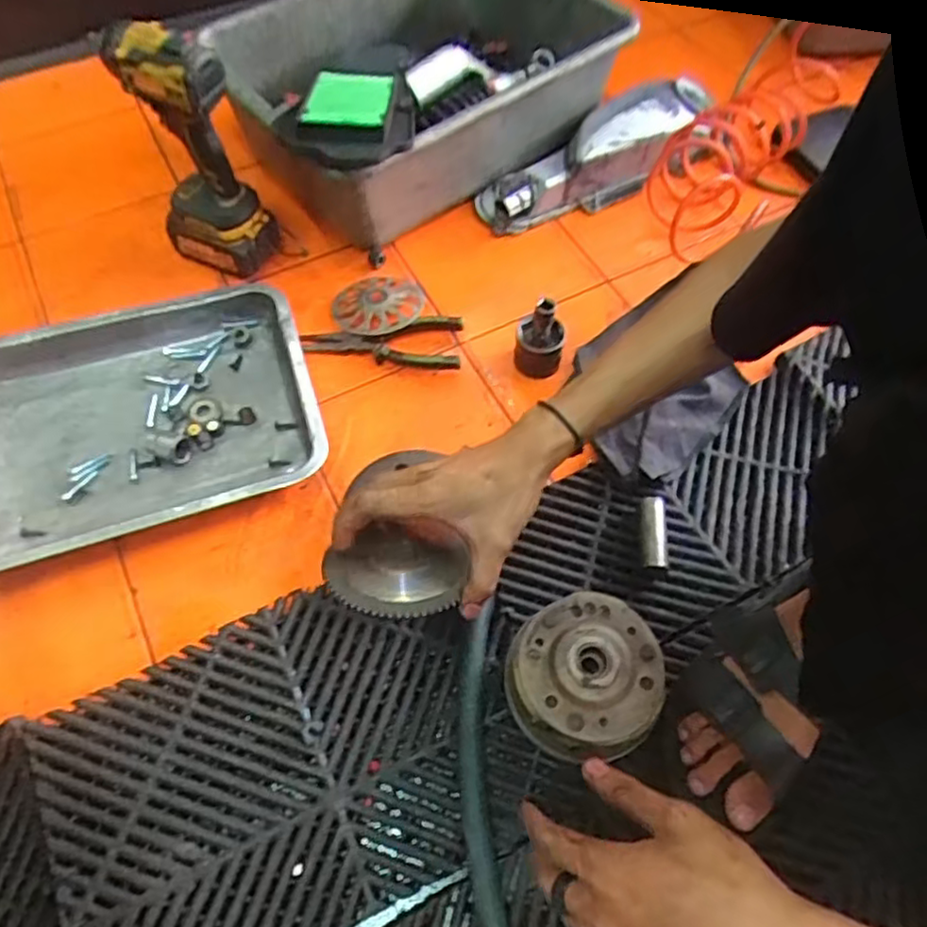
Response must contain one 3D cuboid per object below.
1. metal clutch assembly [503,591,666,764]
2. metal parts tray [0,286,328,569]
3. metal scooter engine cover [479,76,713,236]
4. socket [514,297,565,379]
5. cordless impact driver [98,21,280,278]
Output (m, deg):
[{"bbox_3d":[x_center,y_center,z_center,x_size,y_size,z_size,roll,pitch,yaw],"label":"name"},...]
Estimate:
[{"bbox_3d":[0.096,0.174,0.551,0.117,0.077,0.114,0,60,-1],"label":"metal clutch assembly"},{"bbox_3d":[-0.328,-0.041,0.688,0.344,0.065,0.252,-16,61,-10],"label":"metal parts tray"},{"bbox_3d":[0.180,-0.394,0.862,0.344,0.073,0.104,-32,65,-18],"label":"metal scooter engine cover"},{"bbox_3d":[0.080,-0.130,0.716,0.051,0.084,0.052,8,60,4],"label":"socket"},{"bbox_3d":[-0.290,-0.336,0.729,0.105,0.245,0.147,-22,62,-13],"label":"cordless impact driver"}]

